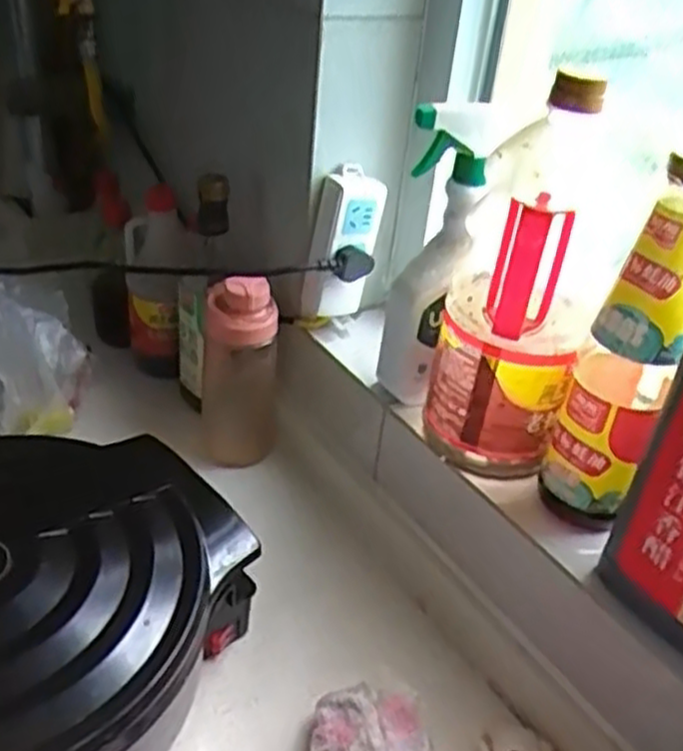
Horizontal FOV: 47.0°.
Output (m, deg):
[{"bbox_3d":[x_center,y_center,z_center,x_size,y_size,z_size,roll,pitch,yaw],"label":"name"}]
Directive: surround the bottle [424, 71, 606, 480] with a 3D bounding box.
[{"bbox_3d":[0.127,-0.059,0.567,0.097,0.277,0.090,6,34,0],"label":"bottle"}]

